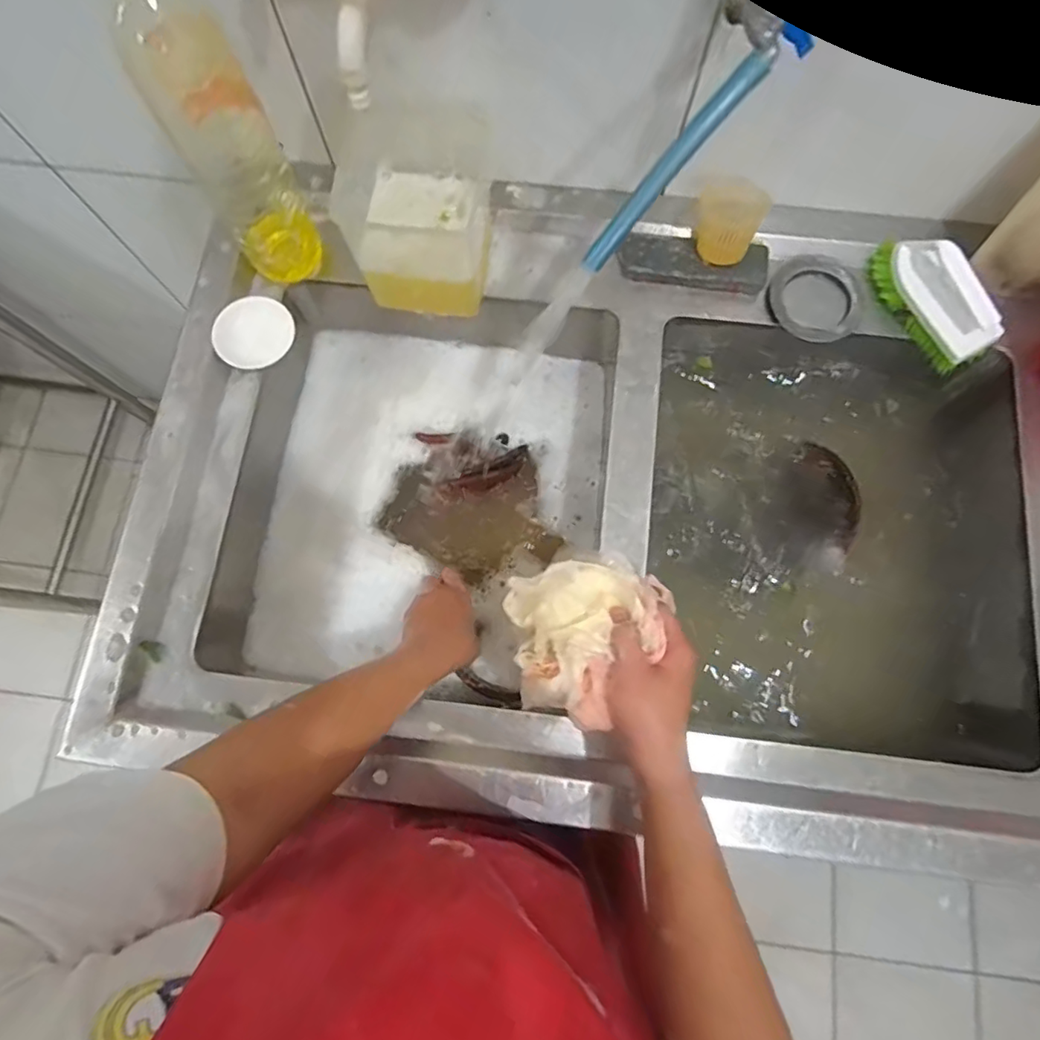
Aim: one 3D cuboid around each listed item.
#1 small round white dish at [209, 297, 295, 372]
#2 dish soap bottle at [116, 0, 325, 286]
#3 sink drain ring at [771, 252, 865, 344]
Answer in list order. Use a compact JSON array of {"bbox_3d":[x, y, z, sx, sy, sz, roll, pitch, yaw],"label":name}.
[{"bbox_3d":[-0.303,-0.213,0.656,0.091,0.023,0.083,0,77,0],"label":"small round white dish"},{"bbox_3d":[-0.278,-0.359,0.543,0.085,0.311,0.074,-31,79,-7],"label":"dish soap bottle"},{"bbox_3d":[0.341,-0.255,0.662,0.096,0.015,0.106,-25,83,4],"label":"sink drain ring"}]

